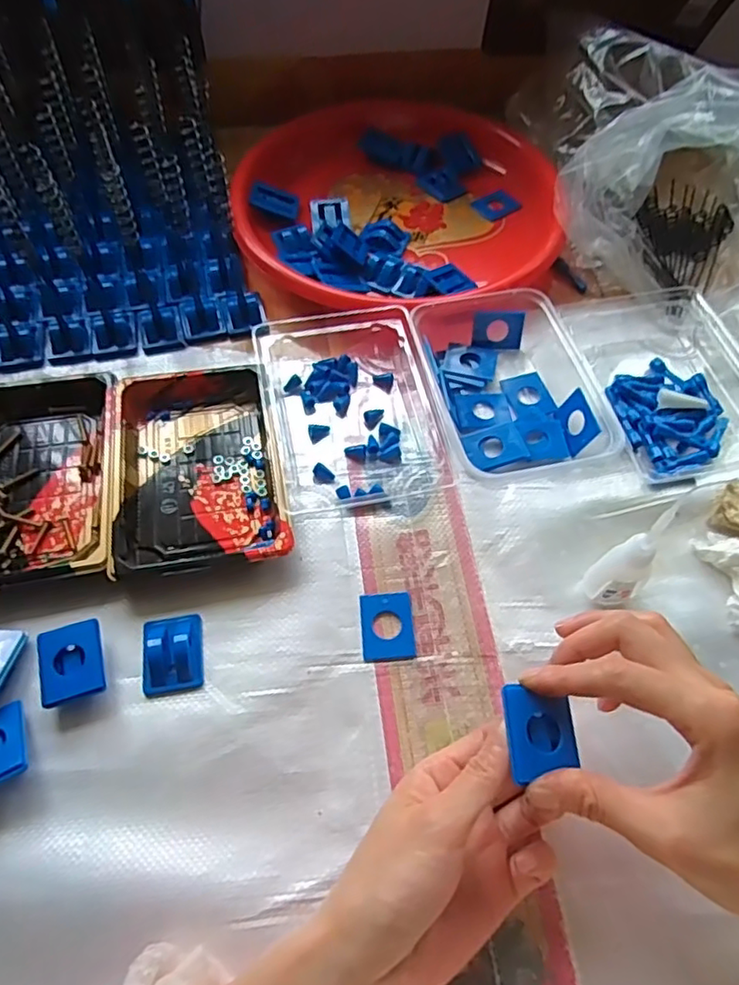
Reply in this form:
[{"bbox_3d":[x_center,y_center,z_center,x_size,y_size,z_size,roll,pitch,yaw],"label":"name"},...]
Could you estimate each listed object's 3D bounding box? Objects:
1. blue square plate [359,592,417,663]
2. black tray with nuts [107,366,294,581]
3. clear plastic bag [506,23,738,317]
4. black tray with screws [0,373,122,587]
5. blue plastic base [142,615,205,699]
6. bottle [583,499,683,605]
[{"bbox_3d":[0.011,0.081,0.375,0.032,0.004,0.043,-4,59,-4],"label":"blue square plate"},{"bbox_3d":[-0.117,-0.019,0.421,0.108,0.022,0.158,-8,59,-6],"label":"black tray with nuts"},{"bbox_3d":[0.260,-0.297,0.535,0.202,0.122,0.308,-15,60,-10],"label":"clear plastic bag"},{"bbox_3d":[-0.230,-0.018,0.417,0.119,0.021,0.180,-8,59,-6],"label":"black tray with screws"},{"bbox_3d":[-0.117,0.093,0.361,0.034,0.013,0.046,-10,59,-7],"label":"blue plastic base"},{"bbox_3d":[0.150,0.039,0.352,0.021,0.096,0.027,-35,65,-20],"label":"bottle"}]

